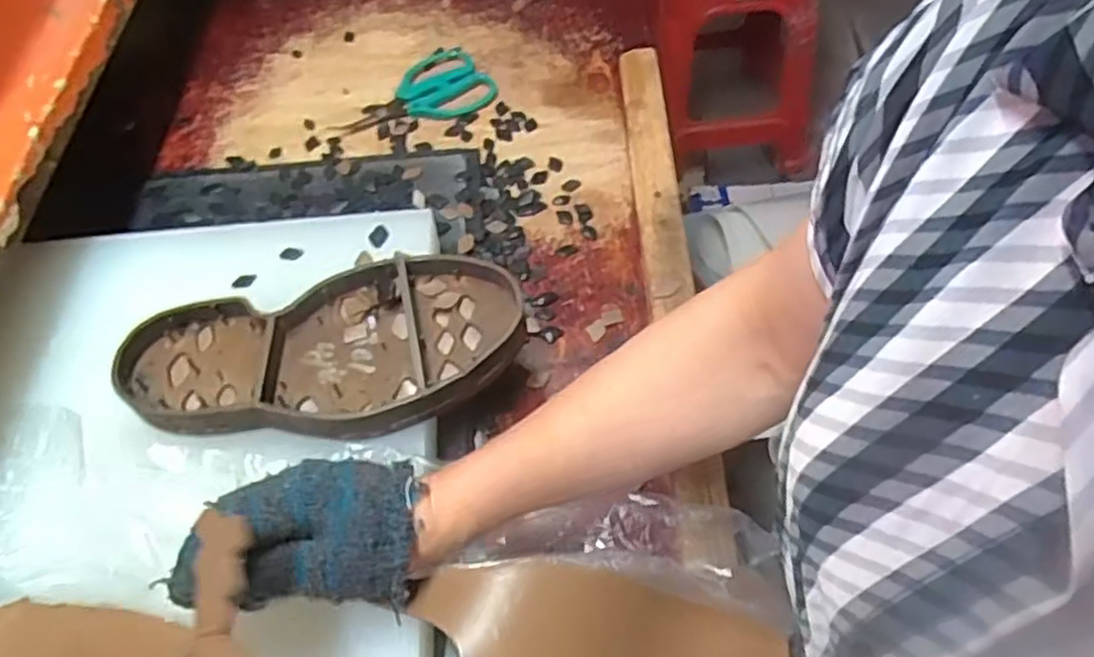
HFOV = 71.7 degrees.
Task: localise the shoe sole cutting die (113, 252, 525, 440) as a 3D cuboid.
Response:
[{"bbox_3d":[-0.140,0.013,0.476,0.244,0.026,0.113,-9,55,-2],"label":"shoe sole cutting die"}]

